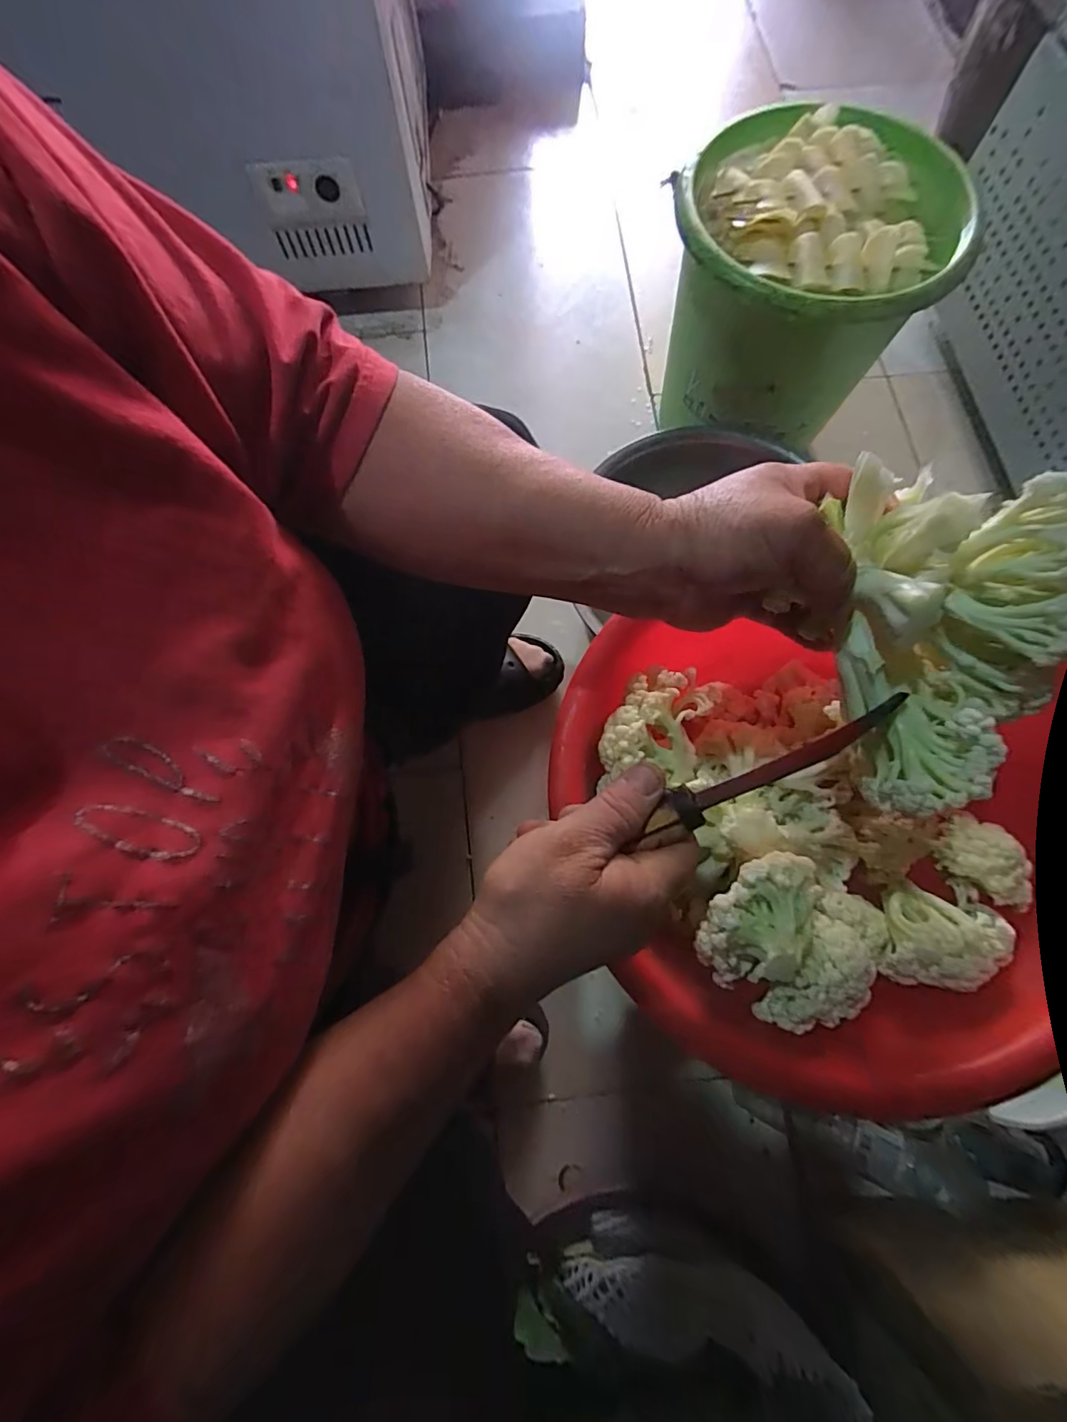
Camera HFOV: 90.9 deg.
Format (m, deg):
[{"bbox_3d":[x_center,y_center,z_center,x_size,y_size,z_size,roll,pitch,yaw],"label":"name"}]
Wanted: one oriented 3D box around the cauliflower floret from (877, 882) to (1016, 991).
[{"bbox_3d":[0.262,0.149,0.341,0.056,0.047,0.060,12,74,5],"label":"cauliflower floret"}]

